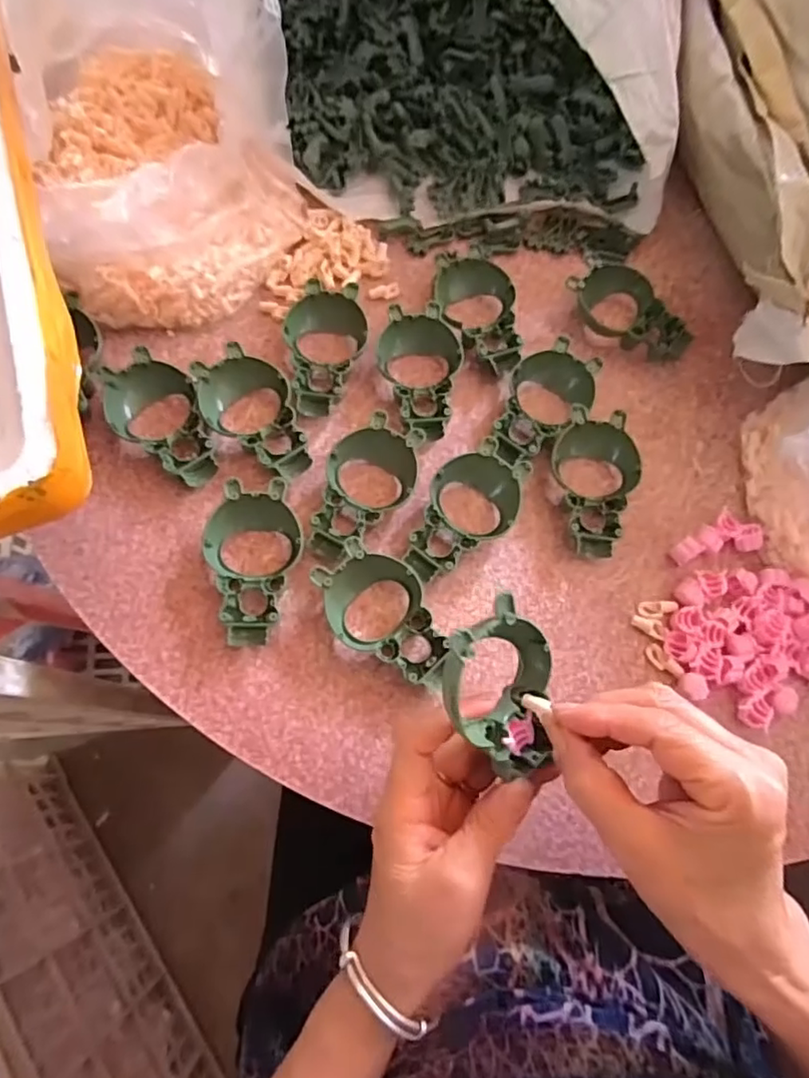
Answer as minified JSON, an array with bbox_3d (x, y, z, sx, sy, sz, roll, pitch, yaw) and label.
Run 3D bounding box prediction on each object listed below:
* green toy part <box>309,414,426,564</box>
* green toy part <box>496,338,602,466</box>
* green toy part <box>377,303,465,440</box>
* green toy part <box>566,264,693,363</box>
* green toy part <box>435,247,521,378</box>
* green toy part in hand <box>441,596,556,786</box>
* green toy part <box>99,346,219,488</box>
[{"bbox_3d":[-0.027,-0.033,0.397,0.056,0.023,0.099,20,72,5],"label":"green toy part"},{"bbox_3d":[0.101,-0.093,0.426,0.058,0.025,0.100,18,72,5],"label":"green toy part"},{"bbox_3d":[0.014,-0.117,0.425,0.058,0.023,0.103,-9,72,-5],"label":"green toy part"},{"bbox_3d":[0.174,-0.172,0.457,0.056,0.025,0.088,-34,76,-12],"label":"green toy part"},{"bbox_3d":[0.055,-0.171,0.445,0.058,0.023,0.099,-5,72,-3],"label":"green toy part"},{"bbox_3d":[0.047,0.071,0.282,0.056,0.019,0.094,-41,120,-25],"label":"green toy part in hand"},{"bbox_3d":[-0.163,-0.080,0.403,0.056,0.026,0.099,-32,75,-12],"label":"green toy part"}]

